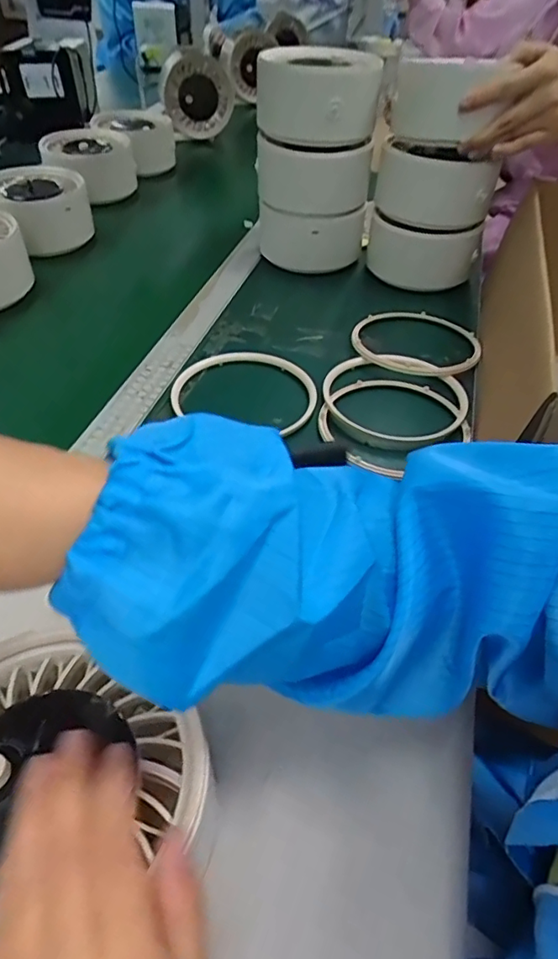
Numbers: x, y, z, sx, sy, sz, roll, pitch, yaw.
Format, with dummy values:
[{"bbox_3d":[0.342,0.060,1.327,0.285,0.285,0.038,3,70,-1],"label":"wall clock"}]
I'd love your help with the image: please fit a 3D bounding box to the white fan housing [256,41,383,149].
[{"bbox_3d":[0.045,-0.443,0.639,0.137,0.076,0.120,5,46,0],"label":"white fan housing"}]

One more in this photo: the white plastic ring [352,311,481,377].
[{"bbox_3d":[0.149,-0.151,0.600,0.134,0.017,0.130,2,46,-2],"label":"white plastic ring"}]

